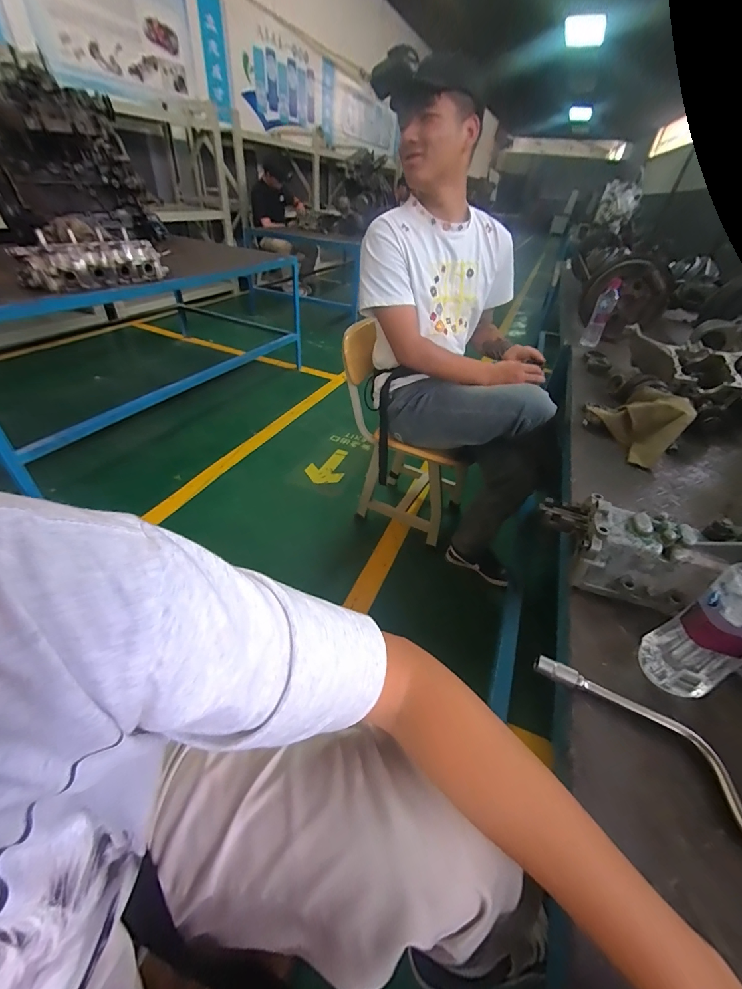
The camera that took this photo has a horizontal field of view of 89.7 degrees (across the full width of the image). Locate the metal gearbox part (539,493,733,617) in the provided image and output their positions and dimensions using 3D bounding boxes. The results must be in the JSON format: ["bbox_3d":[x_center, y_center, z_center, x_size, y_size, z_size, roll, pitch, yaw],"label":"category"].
[{"bbox_3d":[0.321,0.070,0.486,0.197,0.083,0.097,21,43,18],"label":"metal gearbox part"}]

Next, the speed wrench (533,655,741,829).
[{"bbox_3d":[0.336,0.268,0.321,0.388,0.022,0.084,21,43,18],"label":"speed wrench"}]

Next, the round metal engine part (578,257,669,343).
[{"bbox_3d":[0.883,-0.656,1.278,0.244,0.232,0.121,9,41,5],"label":"round metal engine part"}]

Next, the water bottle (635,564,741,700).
[{"bbox_3d":[0.336,0.123,0.352,0.055,0.199,0.068,-17,45,-24],"label":"water bottle"}]

